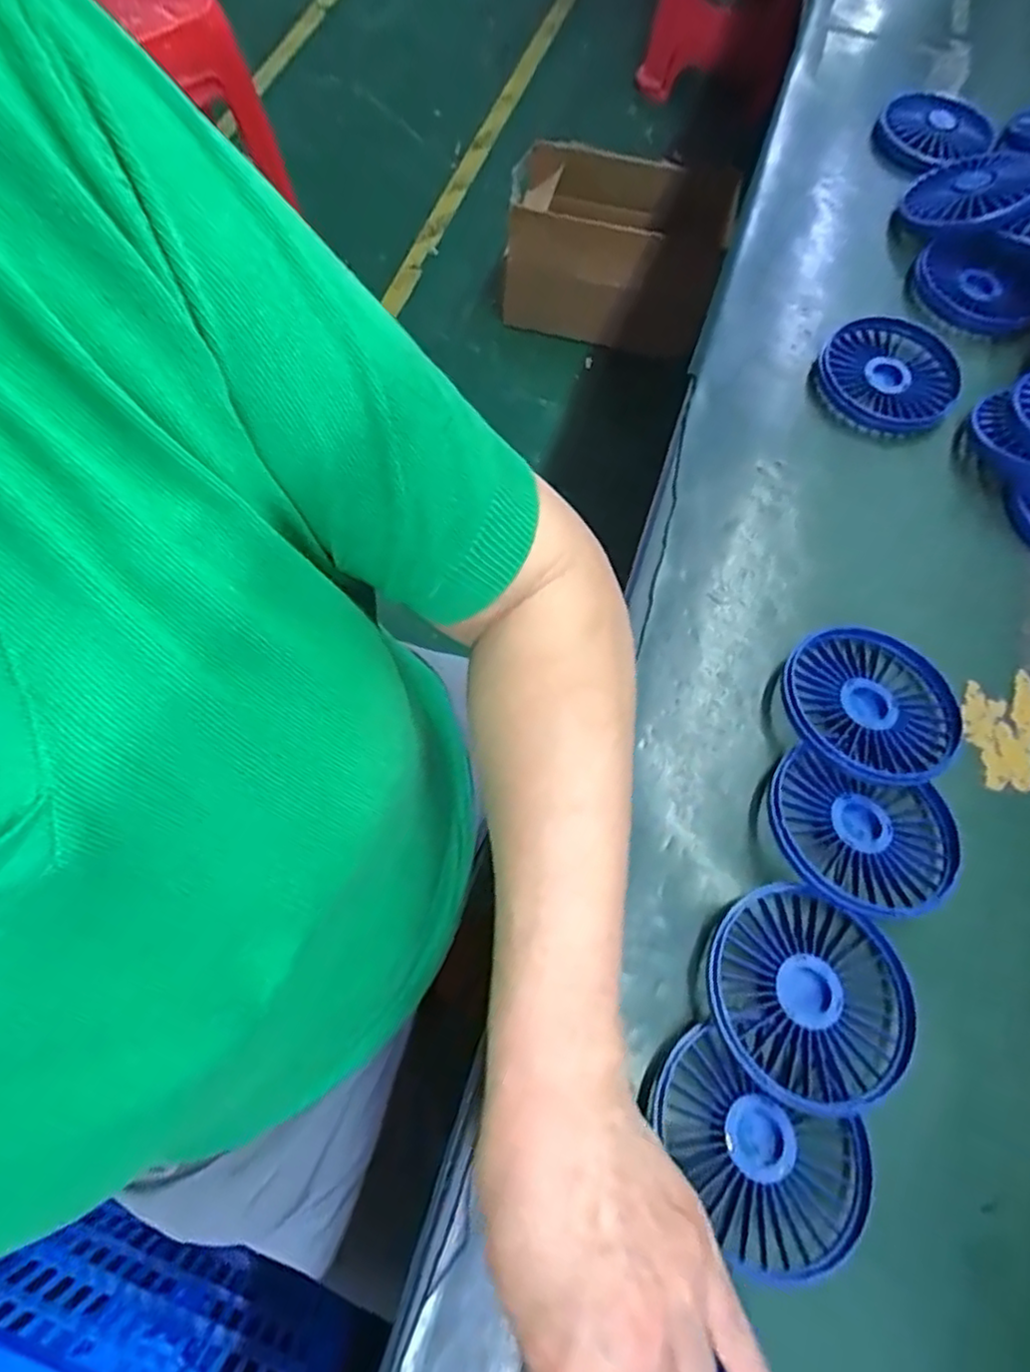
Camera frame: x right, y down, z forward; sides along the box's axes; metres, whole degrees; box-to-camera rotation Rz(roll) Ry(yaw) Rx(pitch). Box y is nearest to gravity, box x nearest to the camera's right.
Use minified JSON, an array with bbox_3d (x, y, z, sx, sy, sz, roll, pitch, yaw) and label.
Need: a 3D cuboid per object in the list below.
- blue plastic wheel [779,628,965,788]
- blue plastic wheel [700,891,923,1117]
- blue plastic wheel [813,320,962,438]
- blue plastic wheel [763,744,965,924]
[{"bbox_3d":[0.180,0.009,0.334,0.085,0.024,0.080,1,69,-2],"label":"blue plastic wheel"},{"bbox_3d":[0.129,0.134,0.286,0.085,0.014,0.083,22,70,6],"label":"blue plastic wheel"},{"bbox_3d":[0.243,-0.202,0.431,0.083,0.017,0.087,1,69,-2],"label":"blue plastic wheel"},{"bbox_3d":[0.163,0.071,0.310,0.085,0.022,0.068,18,70,4],"label":"blue plastic wheel"}]

